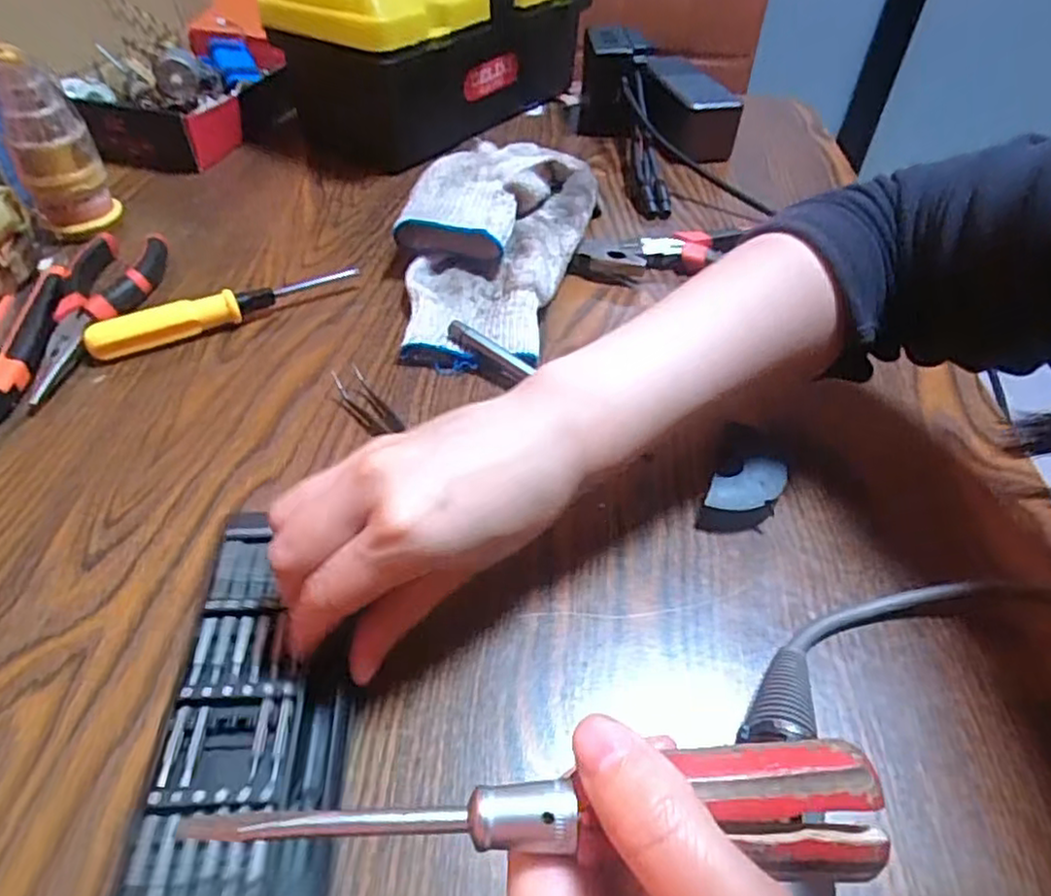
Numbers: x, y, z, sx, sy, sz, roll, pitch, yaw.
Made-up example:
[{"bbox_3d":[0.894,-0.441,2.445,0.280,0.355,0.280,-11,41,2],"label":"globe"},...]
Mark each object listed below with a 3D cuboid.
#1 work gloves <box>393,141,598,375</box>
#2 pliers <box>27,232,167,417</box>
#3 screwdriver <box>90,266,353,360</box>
[{"bbox_3d":[-0.016,-0.146,0.457,0.132,0.055,0.233,1,45,-4],"label":"work gloves"},{"bbox_3d":[-0.251,-0.083,0.405,0.049,0.018,0.154,-7,46,-11],"label":"pliers"},{"bbox_3d":[-0.177,-0.083,0.408,0.155,0.020,0.018,-20,50,-23],"label":"screwdriver"}]

